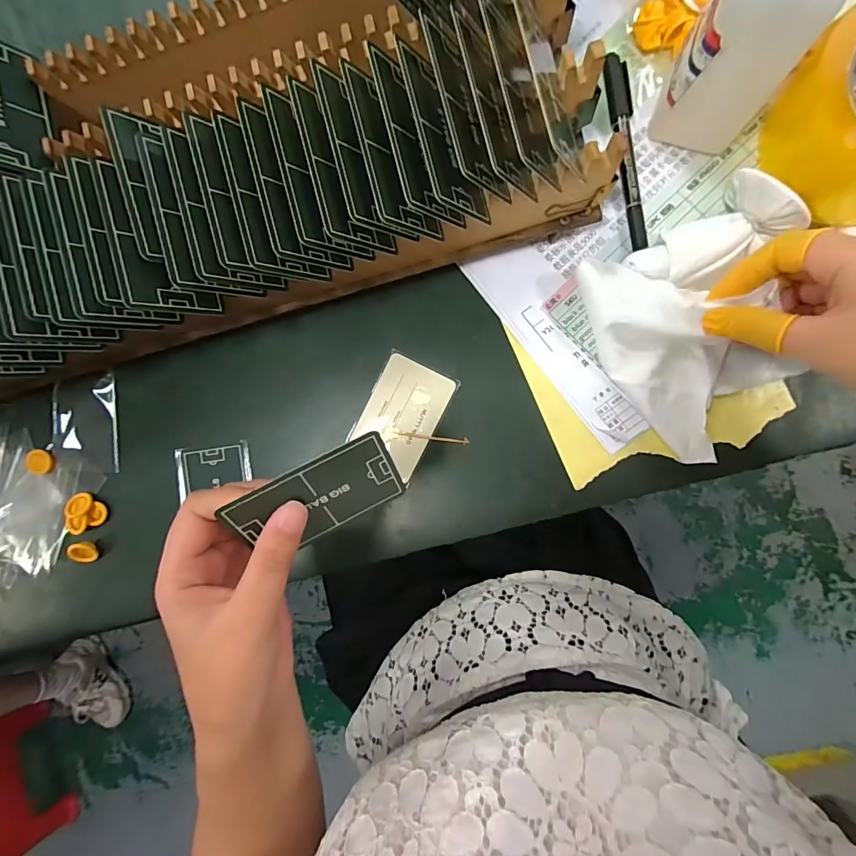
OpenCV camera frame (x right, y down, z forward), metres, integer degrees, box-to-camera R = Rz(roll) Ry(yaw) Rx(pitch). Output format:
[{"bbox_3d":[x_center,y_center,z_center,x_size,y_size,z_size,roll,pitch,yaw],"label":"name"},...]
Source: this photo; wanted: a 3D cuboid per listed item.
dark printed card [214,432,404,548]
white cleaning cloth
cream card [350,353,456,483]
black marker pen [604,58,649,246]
[{"bbox_3d":[-0.055,0.036,0.216,0.081,0.053,0.008,-28,45,-6],"label":"dark printed card"},{"bbox_3d":[0.179,-0.060,0.265,0.122,0.042,0.149,-24,88,8],"label":"white cleaning cloth"},{"bbox_3d":[-0.019,-0.010,0.311,0.053,0.004,0.078,27,92,5],"label":"cream card"},{"bbox_3d":[0.136,-0.189,0.287,0.015,0.009,0.133,-7,91,8],"label":"black marker pen"}]

